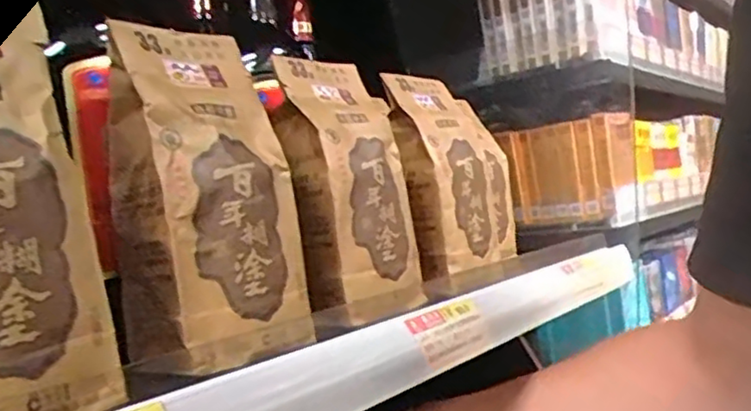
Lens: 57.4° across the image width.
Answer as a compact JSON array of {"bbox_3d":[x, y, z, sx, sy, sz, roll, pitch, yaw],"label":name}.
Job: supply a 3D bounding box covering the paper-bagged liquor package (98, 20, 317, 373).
[{"bbox_3d":[-0.076,0.001,0.310,0.074,0.157,0.049,-6,-1,-40],"label":"paper-bagged liquor package"}]

